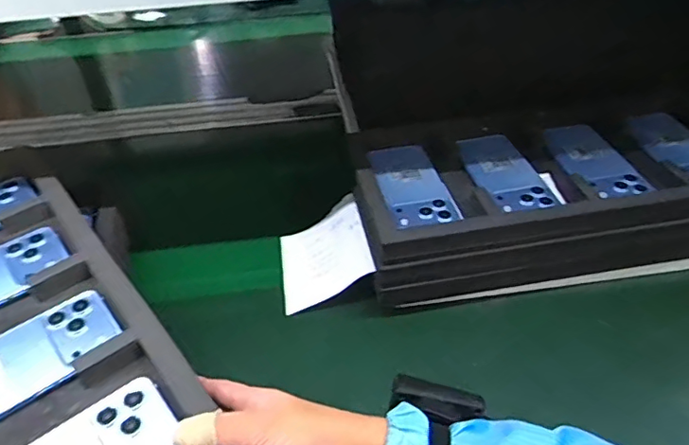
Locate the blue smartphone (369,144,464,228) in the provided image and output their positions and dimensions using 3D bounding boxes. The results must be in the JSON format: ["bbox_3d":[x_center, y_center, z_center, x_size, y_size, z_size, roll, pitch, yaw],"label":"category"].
[{"bbox_3d":[0.076,-0.046,0.630,0.070,0.010,0.146,-11,42,-8],"label":"blue smartphone"}]

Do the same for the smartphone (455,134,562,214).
[{"bbox_3d":[0.179,-0.058,0.623,0.066,0.008,0.134,-18,48,-2],"label":"smartphone"}]

